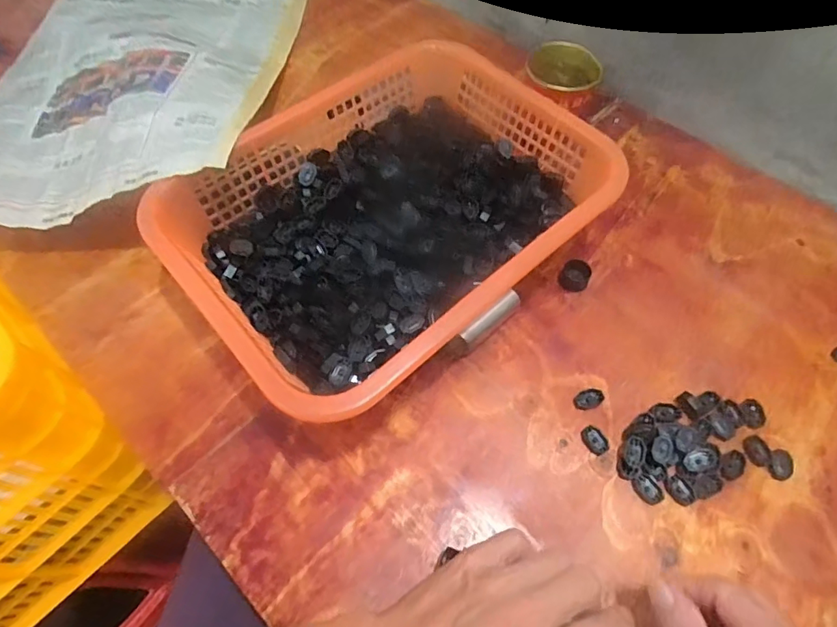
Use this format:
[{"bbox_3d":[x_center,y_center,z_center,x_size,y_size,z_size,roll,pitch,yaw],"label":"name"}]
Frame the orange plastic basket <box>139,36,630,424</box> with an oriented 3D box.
[{"bbox_3d":[-0.024,-0.082,0.430,0.333,0.091,0.259,-39,67,-19],"label":"orange plastic basket"}]

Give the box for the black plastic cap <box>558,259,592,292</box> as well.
[{"bbox_3d":[0.142,-0.034,0.447,0.025,0.016,0.025,24,64,14],"label":"black plastic cap"}]

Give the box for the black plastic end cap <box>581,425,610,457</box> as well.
[{"bbox_3d":[0.134,0.096,0.376,0.015,0.004,0.022,-35,66,-17],"label":"black plastic end cap"}]

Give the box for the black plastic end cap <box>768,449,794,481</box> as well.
[{"bbox_3d":[0.268,0.112,0.366,0.017,0.008,0.022,19,63,11],"label":"black plastic end cap"}]

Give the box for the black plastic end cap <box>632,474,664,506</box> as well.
[{"bbox_3d":[0.167,0.127,0.359,0.016,0.005,0.022,-24,63,-12],"label":"black plastic end cap"}]

